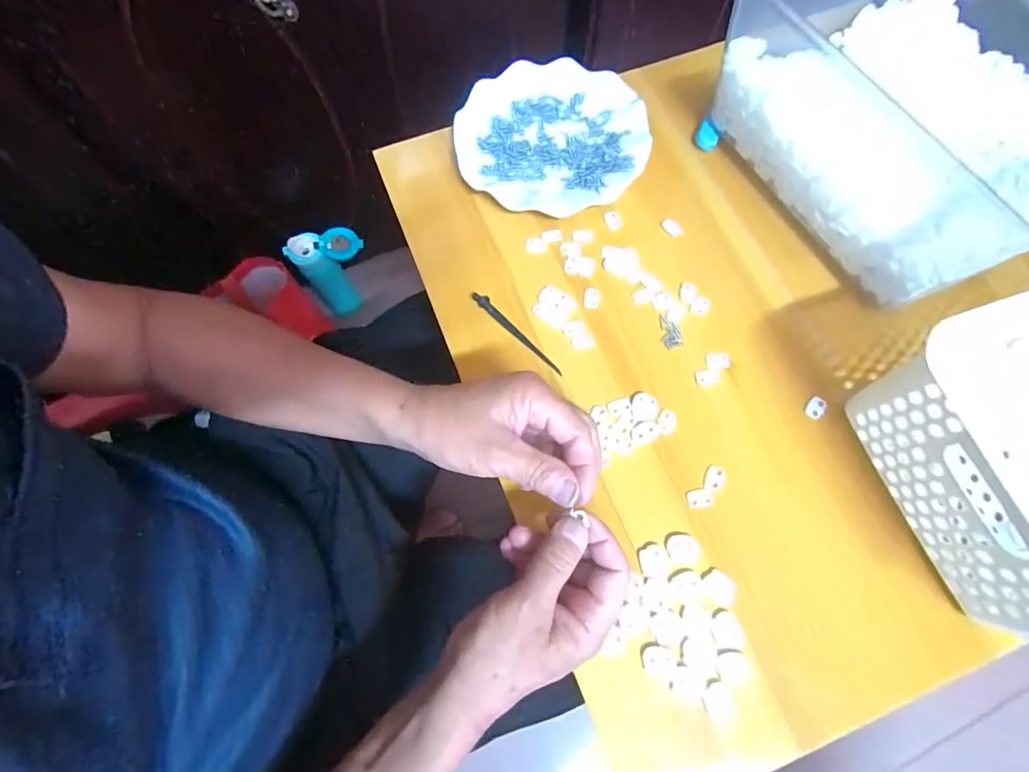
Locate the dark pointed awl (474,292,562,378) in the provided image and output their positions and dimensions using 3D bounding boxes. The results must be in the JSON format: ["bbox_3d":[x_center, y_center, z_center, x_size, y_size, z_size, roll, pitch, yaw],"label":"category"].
[{"bbox_3d":[0.001,-0.046,0.411,0.009,0.008,0.104,-43,75,-12],"label":"dark pointed awl"}]

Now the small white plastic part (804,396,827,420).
[{"bbox_3d":[0.246,0.017,0.389,0.013,0.004,0.020,33,75,12],"label":"small white plastic part"}]

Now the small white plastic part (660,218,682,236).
[{"bbox_3d":[0.148,-0.150,0.450,0.013,0.004,0.021,-40,74,-11],"label":"small white plastic part"}]

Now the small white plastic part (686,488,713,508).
[{"bbox_3d":[0.142,0.086,0.366,0.019,0.004,0.014,-11,71,-2],"label":"small white plastic part"}]

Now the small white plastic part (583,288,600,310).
[{"bbox_3d":[0.069,-0.079,0.427,0.015,0.004,0.021,6,71,4],"label":"small white plastic part"}]

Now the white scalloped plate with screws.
[{"bbox_3d":[0.038,-0.246,0.471,0.178,0.024,0.167,-1,71,2],"label":"white scalloped plate with screws"}]

